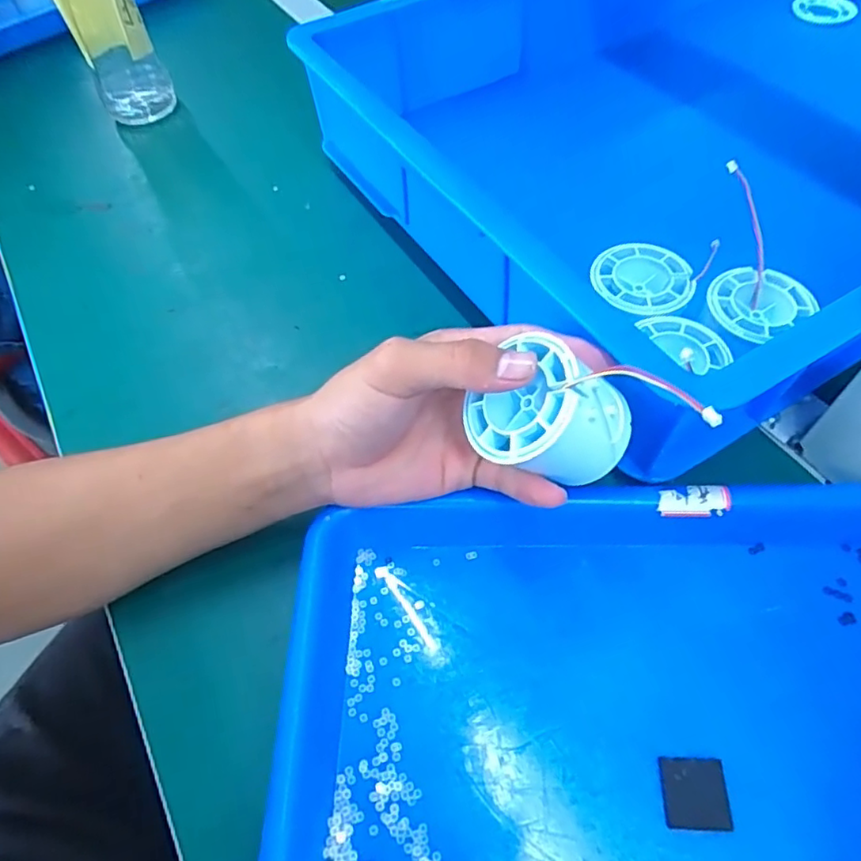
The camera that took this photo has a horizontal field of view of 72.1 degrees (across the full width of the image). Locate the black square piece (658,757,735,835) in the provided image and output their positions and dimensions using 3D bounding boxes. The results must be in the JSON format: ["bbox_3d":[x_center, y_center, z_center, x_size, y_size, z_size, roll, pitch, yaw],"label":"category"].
[{"bbox_3d":[0.107,0.147,0.239,0.025,0.004,0.025,0,58,4],"label":"black square piece"}]

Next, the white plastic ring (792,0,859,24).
[{"bbox_3d":[0.381,-0.407,0.572,0.055,0.012,0.055,25,63,19],"label":"white plastic ring"}]

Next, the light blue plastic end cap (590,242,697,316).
[{"bbox_3d":[0.117,-0.083,0.327,0.052,0.010,0.050,-2,57,3],"label":"light blue plastic end cap"}]

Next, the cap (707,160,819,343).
[{"bbox_3d":[0.180,-0.093,0.315,0.053,0.037,0.094,10,58,10],"label":"cap"}]

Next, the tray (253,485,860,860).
[{"bbox_3d":[0.100,0.142,0.232,0.328,0.028,0.246,-2,58,3],"label":"tray"}]

